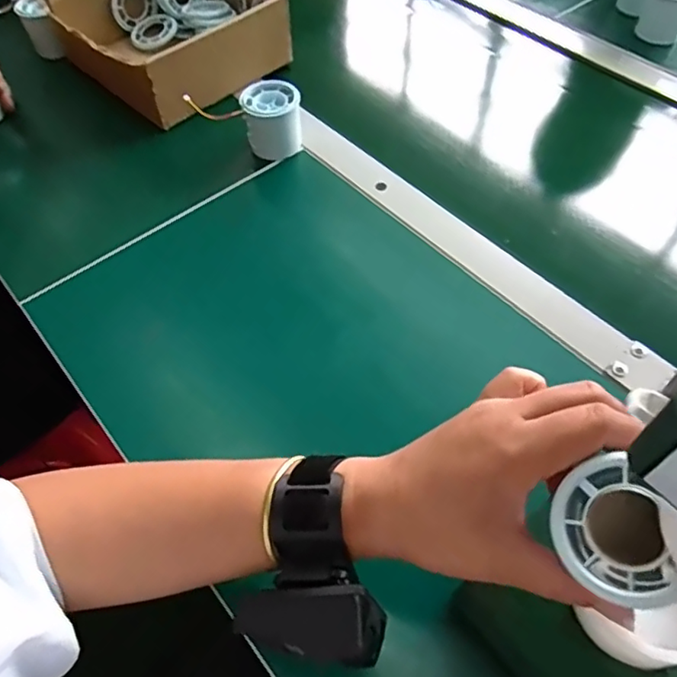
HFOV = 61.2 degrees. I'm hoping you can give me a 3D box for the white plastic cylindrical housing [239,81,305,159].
[{"bbox_3d":[-0.062,-0.209,0.549,0.052,0.054,0.052,-1,56,2],"label":"white plastic cylindrical housing"}]

